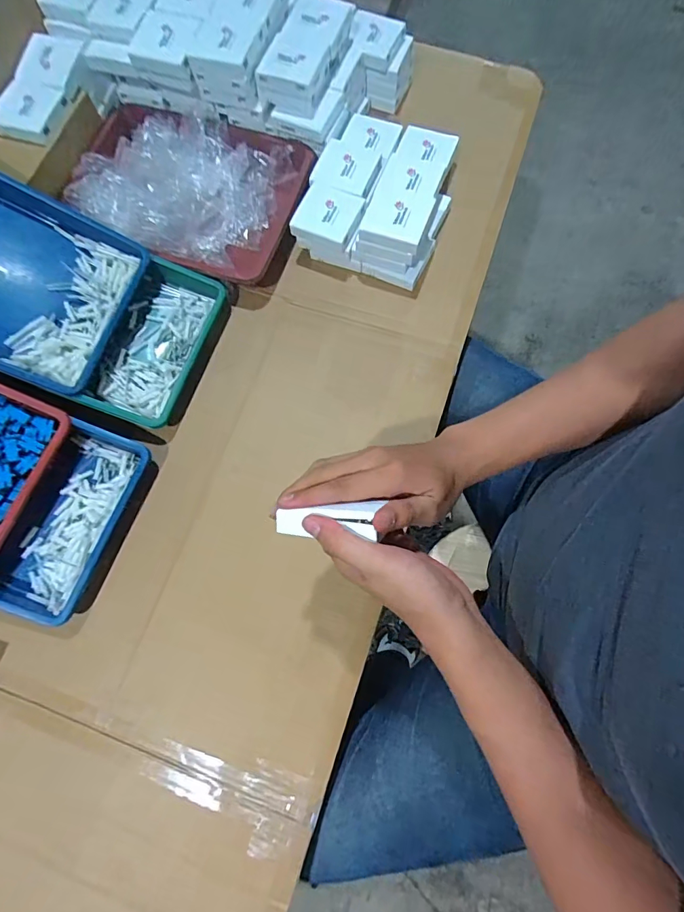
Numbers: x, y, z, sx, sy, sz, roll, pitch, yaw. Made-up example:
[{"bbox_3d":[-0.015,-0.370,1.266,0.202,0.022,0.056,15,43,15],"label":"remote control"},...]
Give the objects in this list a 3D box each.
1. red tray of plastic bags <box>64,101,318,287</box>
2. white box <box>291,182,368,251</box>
[{"bbox_3d":[-0.236,-0.408,0.677,0.341,0.078,0.250,18,76,5],"label":"red tray of plastic bags"},{"bbox_3d":[-0.021,-0.352,0.635,0.084,0.024,0.083,20,76,6],"label":"white box"}]

